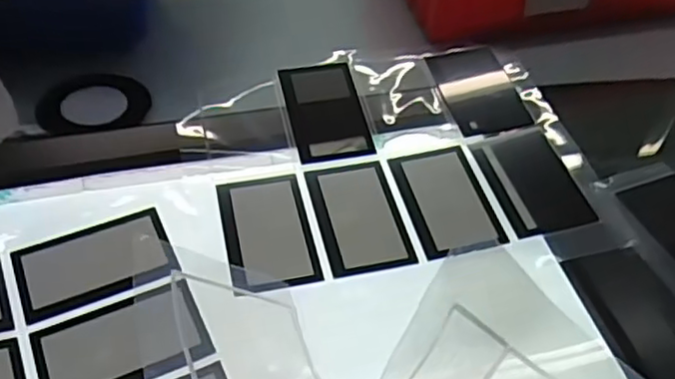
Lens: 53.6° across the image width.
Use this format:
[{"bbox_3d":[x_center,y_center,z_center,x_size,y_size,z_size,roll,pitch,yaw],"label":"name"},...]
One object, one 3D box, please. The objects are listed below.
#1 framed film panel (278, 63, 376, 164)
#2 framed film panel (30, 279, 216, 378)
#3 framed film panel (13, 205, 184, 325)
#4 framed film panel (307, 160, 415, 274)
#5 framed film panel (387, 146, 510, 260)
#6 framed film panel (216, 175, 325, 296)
[{"bbox_3d":[-0.009,-0.056,0.470,0.052,0.004,0.084,-9,58,-10],"label":"framed film panel"},{"bbox_3d":[-0.113,0.081,0.353,0.084,0.004,0.052,-18,52,-19],"label":"framed film panel"},{"bbox_3d":[-0.139,0.041,0.386,0.083,0.004,0.055,-18,52,-19],"label":"framed film panel"},{"bbox_3d":[0.013,0.016,0.417,0.051,0.004,0.083,-8,49,-11],"label":"framed film panel"},{"bbox_3d":[0.069,0.006,0.426,0.051,0.005,0.085,-8,49,-11],"label":"framed film panel"},{"bbox_3d":[-0.042,0.024,0.405,0.051,0.004,0.084,-8,49,-11],"label":"framed film panel"}]

